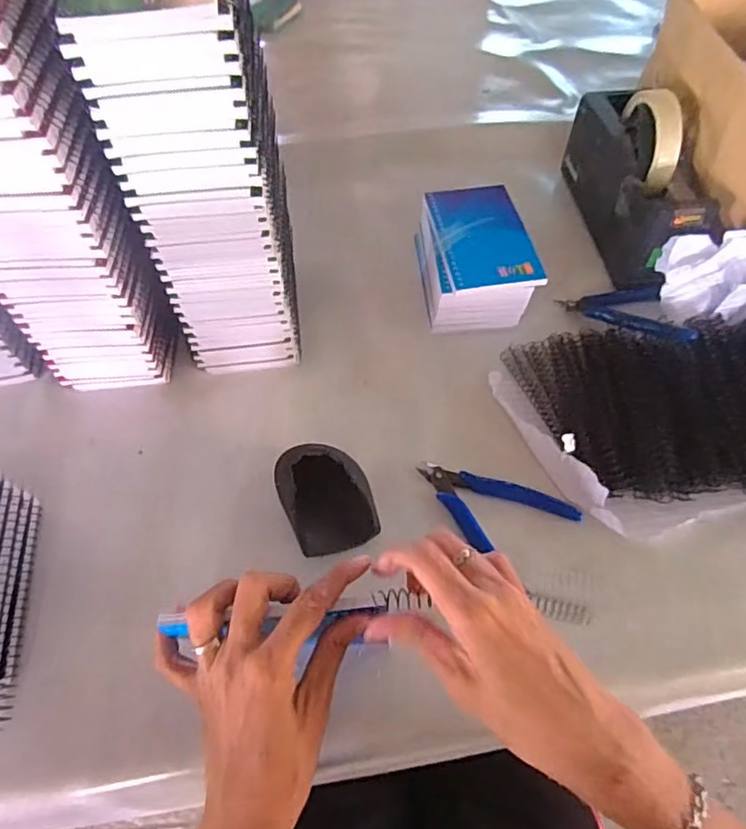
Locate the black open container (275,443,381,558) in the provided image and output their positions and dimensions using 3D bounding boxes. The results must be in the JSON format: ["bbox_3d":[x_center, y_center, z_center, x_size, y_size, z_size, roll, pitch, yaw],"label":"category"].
[{"bbox_3d":[-0.036,0.064,0.442,0.061,0.032,0.089,-21,60,-12],"label":"black open container"}]

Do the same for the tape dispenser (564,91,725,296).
[{"bbox_3d":[0.257,-0.231,0.571,0.067,0.112,0.206,-9,58,-6],"label":"tape dispenser"}]

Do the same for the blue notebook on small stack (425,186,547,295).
[{"bbox_3d":[0.097,-0.161,0.523,0.081,0.012,0.125,-7,58,-4],"label":"blue notebook on small stack"}]

